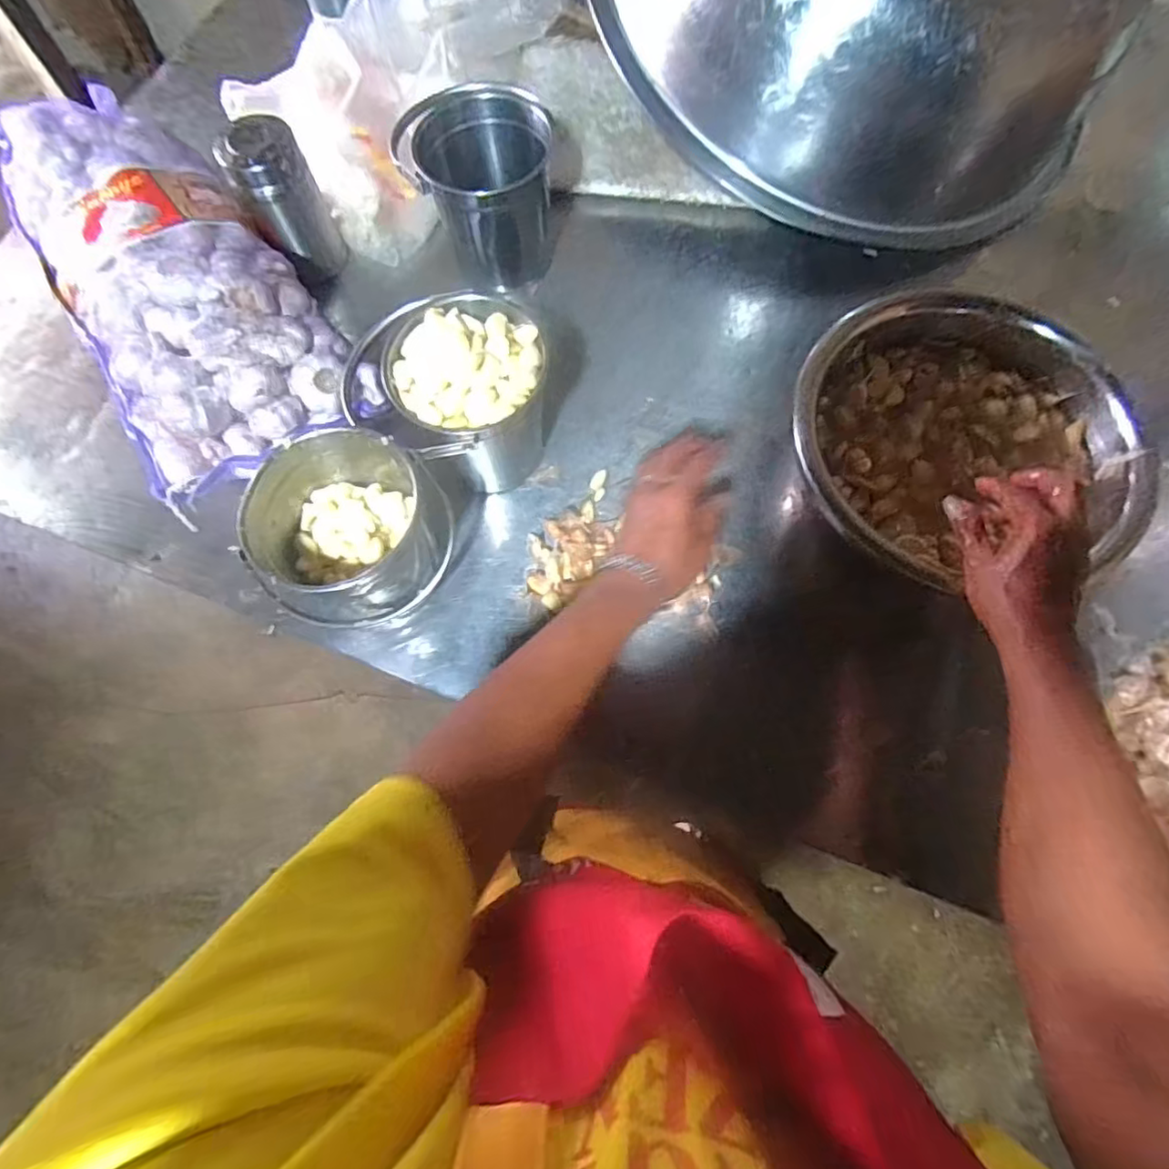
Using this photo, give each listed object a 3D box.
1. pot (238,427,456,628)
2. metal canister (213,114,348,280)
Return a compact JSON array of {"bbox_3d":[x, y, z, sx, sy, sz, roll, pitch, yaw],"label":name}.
[{"bbox_3d":[-0.200,-0.038,0.529,0.137,0.137,0.148,0,71,0],"label":"pot"},{"bbox_3d":[-0.312,-0.396,0.640,0.074,0.144,0.061,-28,73,-9],"label":"metal canister"}]

